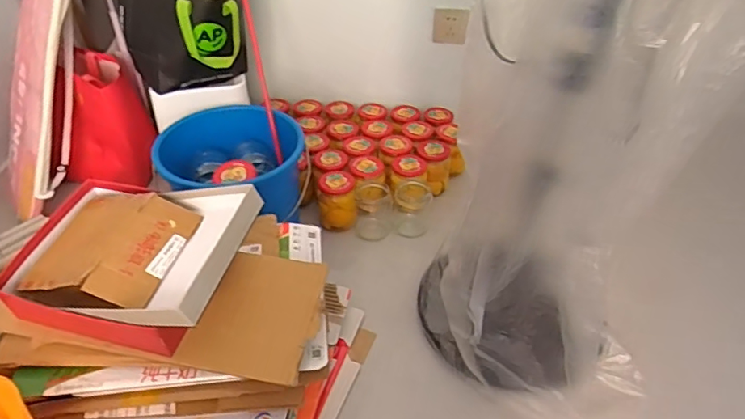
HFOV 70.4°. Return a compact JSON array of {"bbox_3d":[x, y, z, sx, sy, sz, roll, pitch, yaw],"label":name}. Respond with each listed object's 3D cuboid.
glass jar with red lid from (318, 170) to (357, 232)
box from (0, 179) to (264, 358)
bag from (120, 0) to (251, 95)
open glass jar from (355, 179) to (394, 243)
[{"bbox_3d":[-0.083,-0.025,1.237,0.090,0.114,0.099,0,40,-2],"label":"glass jar with red lid"},{"bbox_3d":[-0.353,0.061,0.794,0.334,0.129,0.255,12,41,13],"label":"box"},{"bbox_3d":[-0.404,-0.390,1.141,0.247,0.221,0.169,-12,42,-15],"label":"bag"},{"bbox_3d":[0.004,-0.002,1.226,0.084,0.117,0.091,1,40,0],"label":"open glass jar"}]

